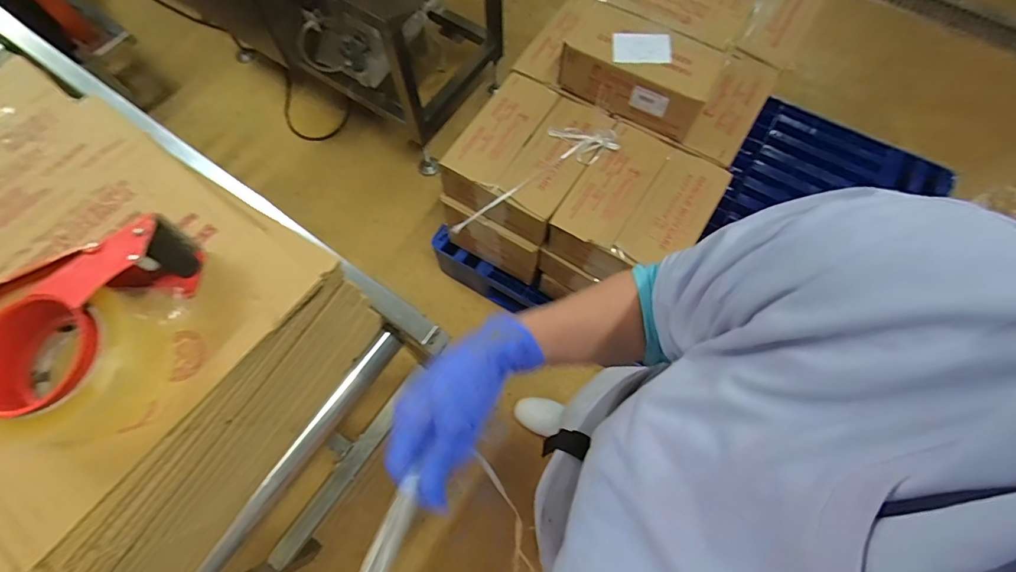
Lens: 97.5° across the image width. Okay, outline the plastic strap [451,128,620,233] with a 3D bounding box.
[{"bbox_3d":[0.039,-0.234,0.909,0.385,0.063,0.111,-27,71,-9],"label":"plastic strap"}]

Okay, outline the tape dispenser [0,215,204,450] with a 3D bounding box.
[{"bbox_3d":[-0.295,0.038,0.319,0.151,0.064,0.116,-30,72,-10],"label":"tape dispenser"}]

